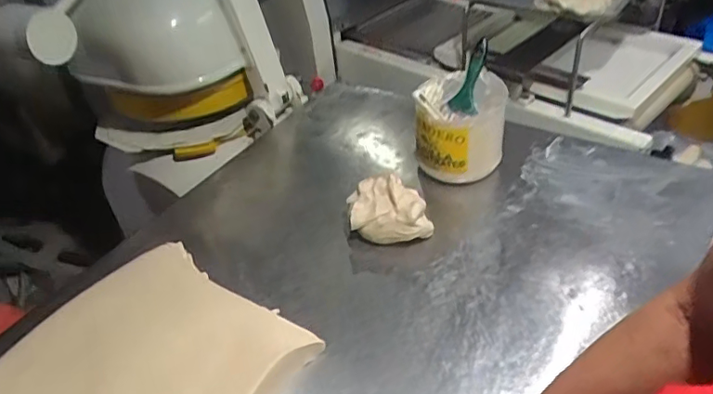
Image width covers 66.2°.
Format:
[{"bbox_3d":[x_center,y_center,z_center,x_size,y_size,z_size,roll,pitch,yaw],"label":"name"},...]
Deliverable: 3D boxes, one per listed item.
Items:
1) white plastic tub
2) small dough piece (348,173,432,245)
[{"bbox_3d":[0.196,-0.128,1.021,0.155,0.163,0.190,6,41,16],"label":"white plastic tub"},{"bbox_3d":[0.050,0.025,0.927,0.130,0.078,0.108,-10,39,-4],"label":"small dough piece"}]

